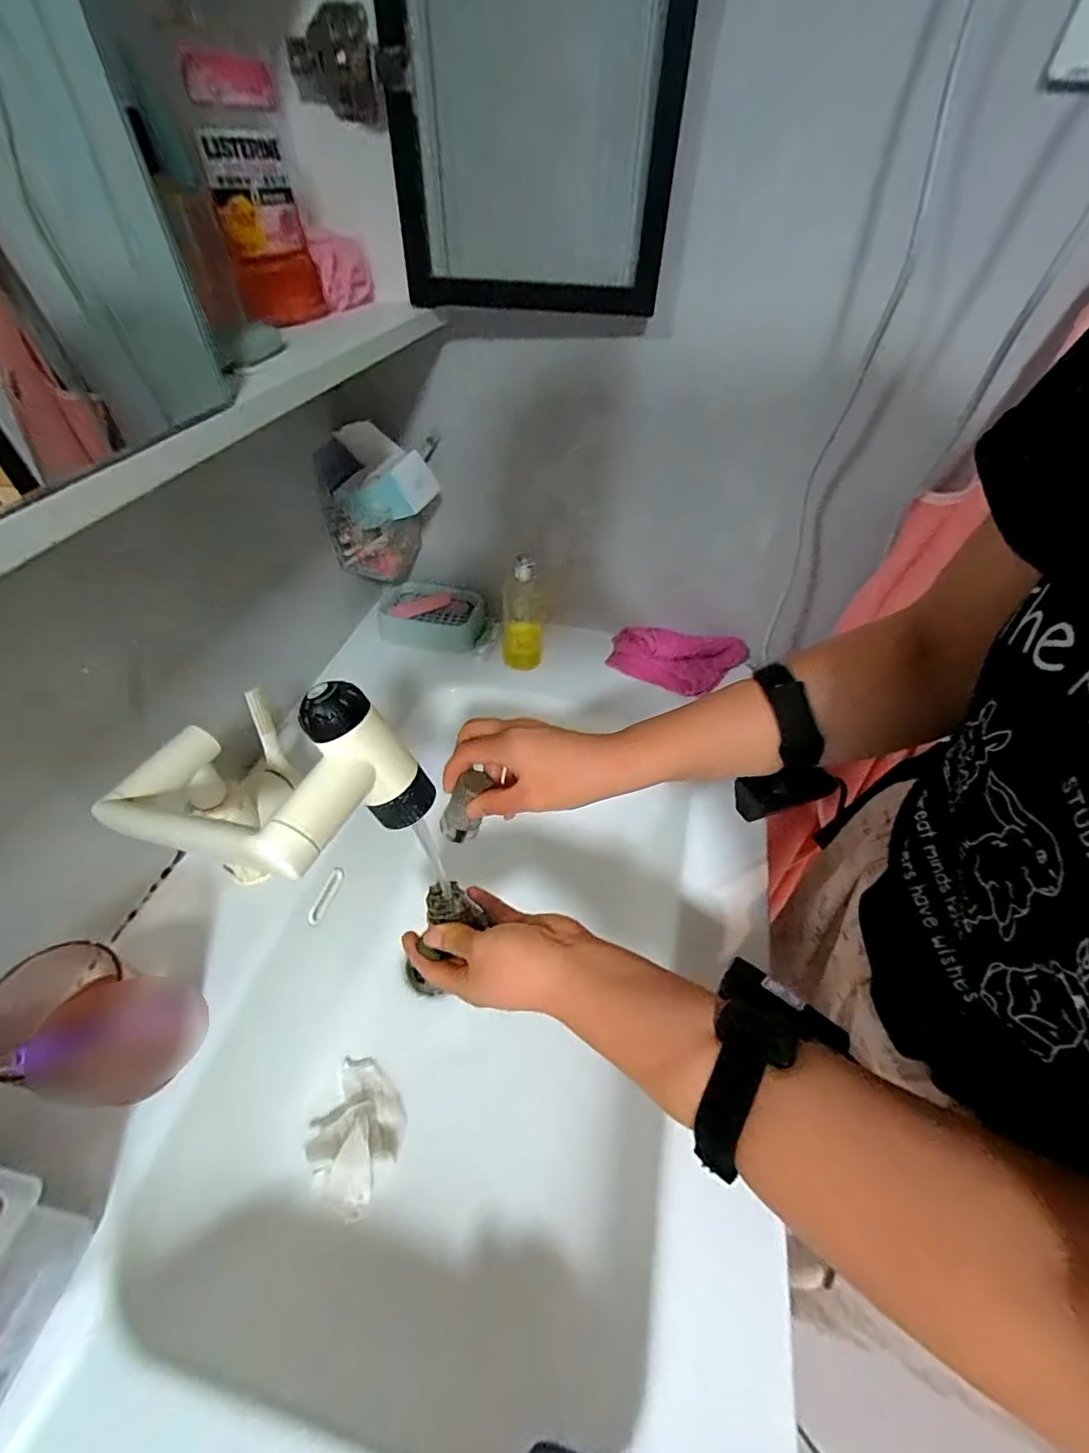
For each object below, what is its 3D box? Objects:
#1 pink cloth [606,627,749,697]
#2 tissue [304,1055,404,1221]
[{"bbox_3d":[0.159,-0.091,0.655,0.143,0.042,0.099,27,52,21],"label":"pink cloth"},{"bbox_3d":[-0.153,0.320,0.431,0.085,0.037,0.081,26,51,20],"label":"tissue"}]

